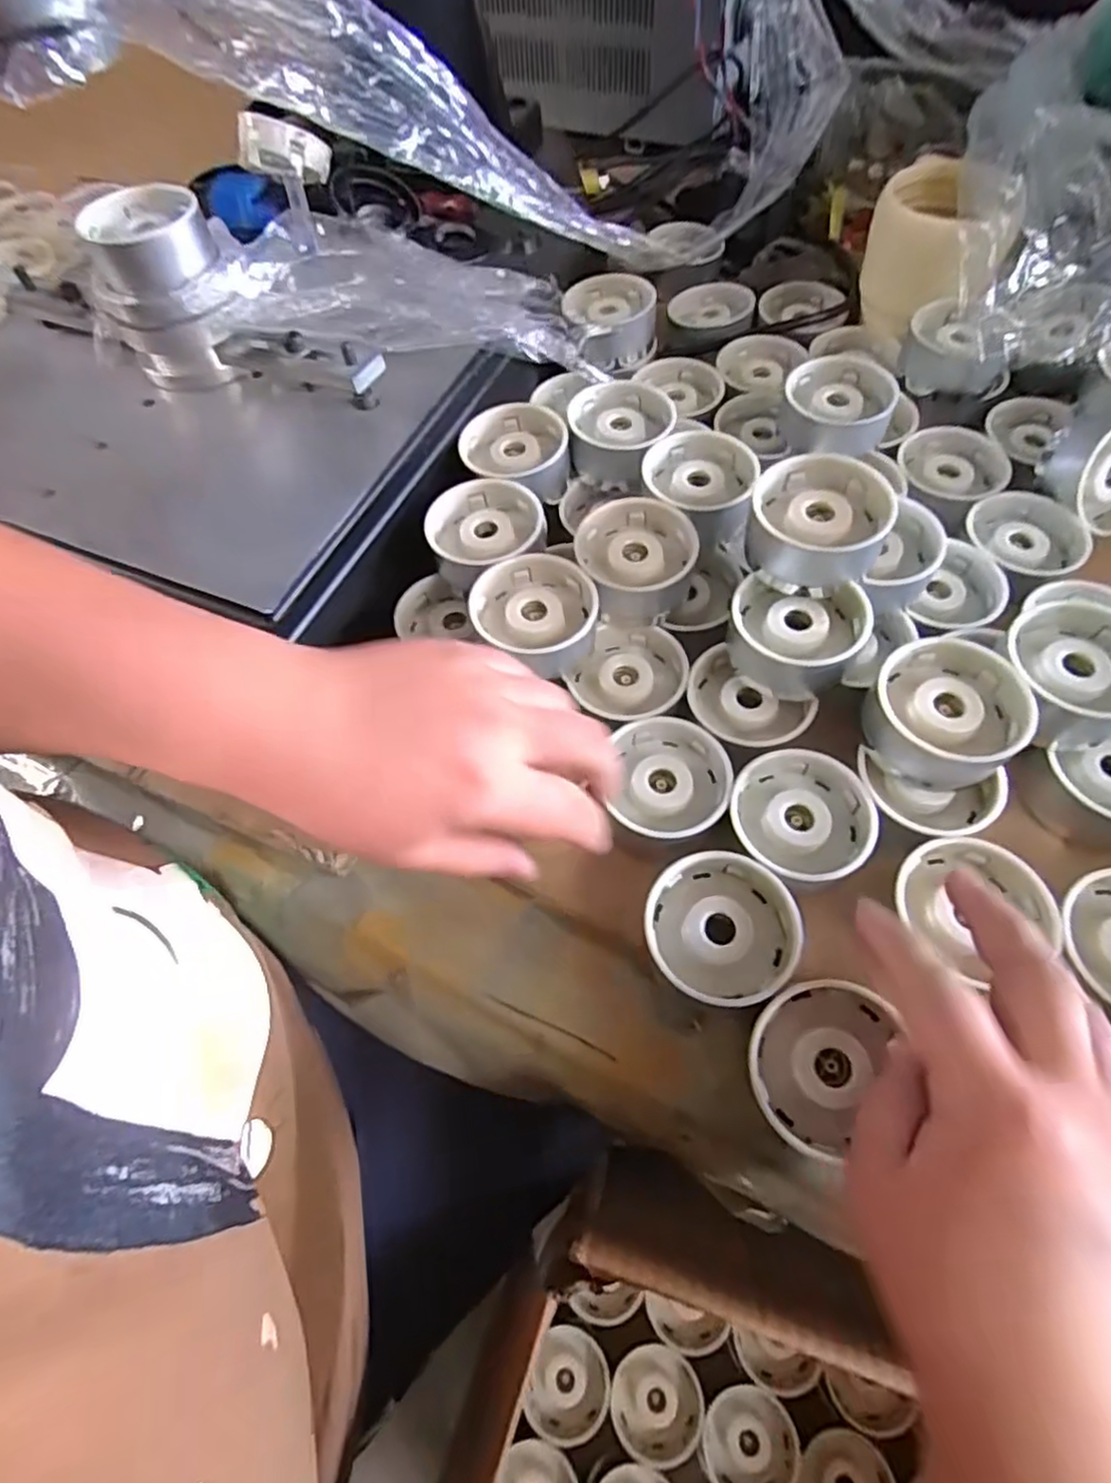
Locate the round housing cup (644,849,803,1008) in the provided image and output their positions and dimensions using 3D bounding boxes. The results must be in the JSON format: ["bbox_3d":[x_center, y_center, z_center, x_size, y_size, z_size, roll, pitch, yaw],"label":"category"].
[{"bbox_3d":[0.077,0.089,0.314,0.067,0.033,0.066,-2,61,3],"label":"round housing cup"}]

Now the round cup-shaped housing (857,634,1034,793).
[{"bbox_3d":[0.187,-0.012,0.329,0.062,0.040,0.064,-2,61,3],"label":"round cup-shaped housing"}]

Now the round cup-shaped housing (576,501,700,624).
[{"bbox_3d":[0.045,-0.099,0.382,0.064,0.035,0.065,-2,61,3],"label":"round cup-shaped housing"}]

